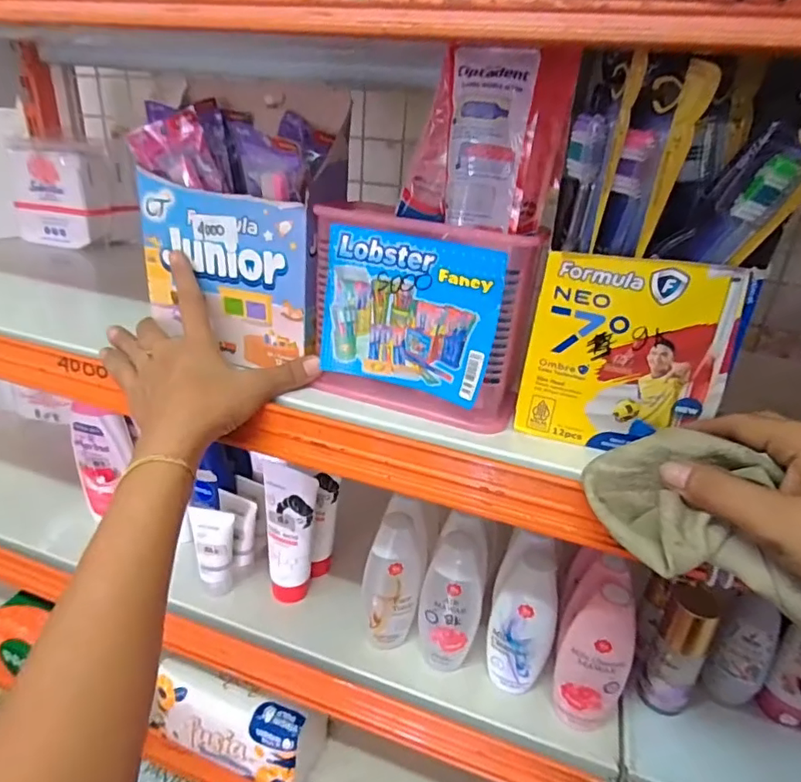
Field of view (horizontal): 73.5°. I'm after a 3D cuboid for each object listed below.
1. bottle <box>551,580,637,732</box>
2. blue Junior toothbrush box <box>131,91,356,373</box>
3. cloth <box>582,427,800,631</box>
[{"bbox_3d":[0.150,0.206,0.417,0.052,0.146,0.029,18,28,25],"label":"bottle"},{"bbox_3d":[-0.116,-0.120,0.408,0.141,0.163,0.069,12,26,15],"label":"blue Junior toothbrush box"},{"bbox_3d":[0.156,0.073,0.263,0.055,0.065,0.132,-18,50,-39],"label":"cloth"}]

